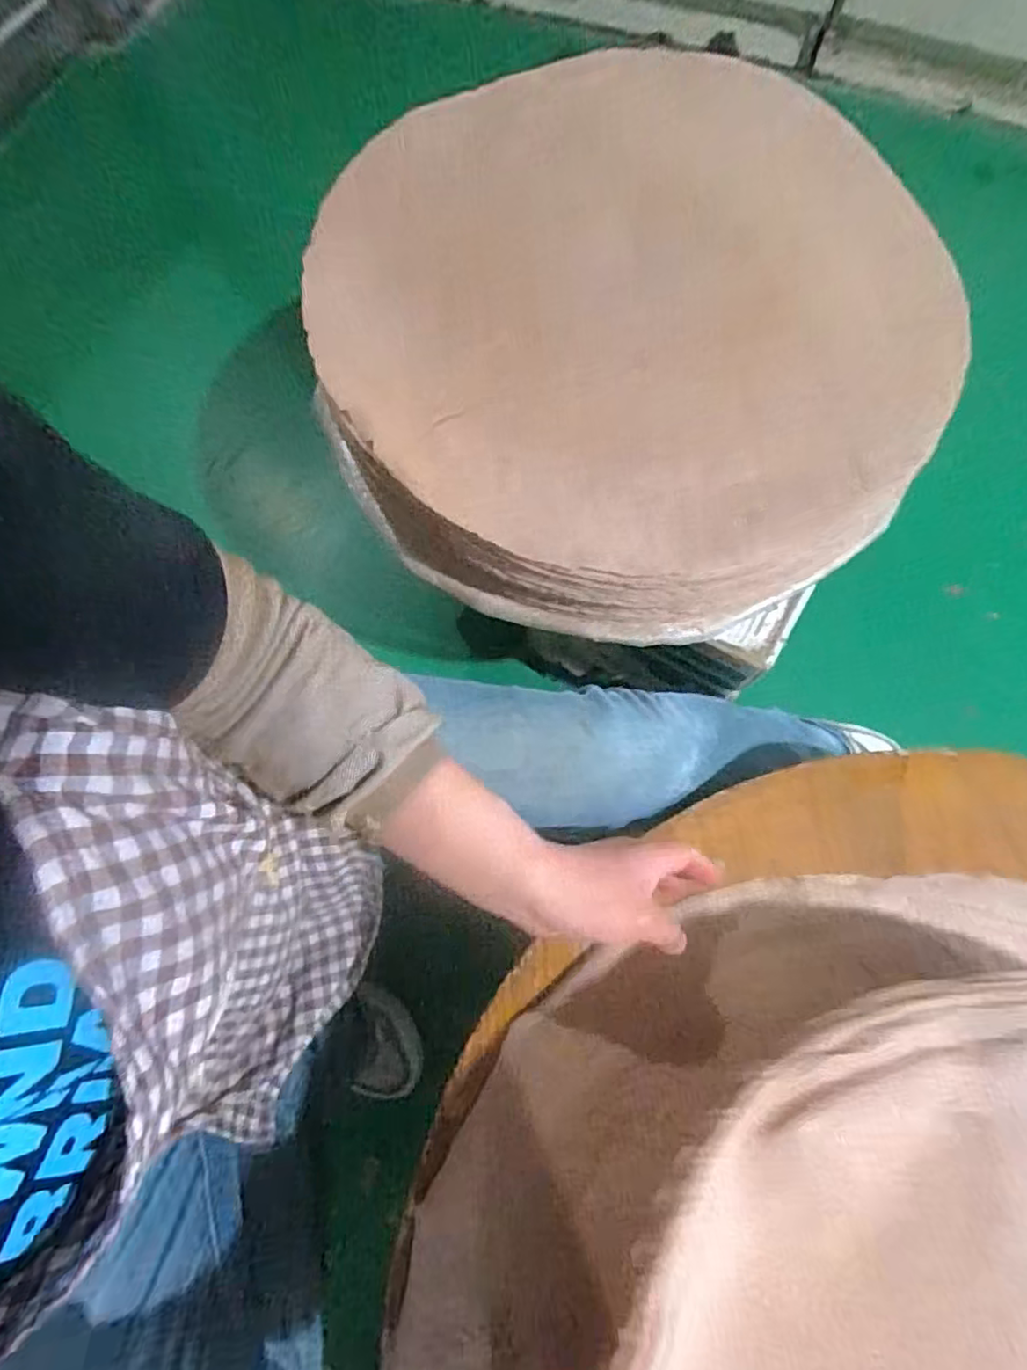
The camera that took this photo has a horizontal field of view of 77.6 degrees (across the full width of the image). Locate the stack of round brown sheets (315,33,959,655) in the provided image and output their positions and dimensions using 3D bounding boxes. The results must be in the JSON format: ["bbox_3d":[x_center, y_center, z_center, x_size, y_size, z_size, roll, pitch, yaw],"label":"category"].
[{"bbox_3d":[0.097,-0.310,0.587,0.523,0.112,0.531,-11,75,-3],"label":"stack of round brown sheets"}]

